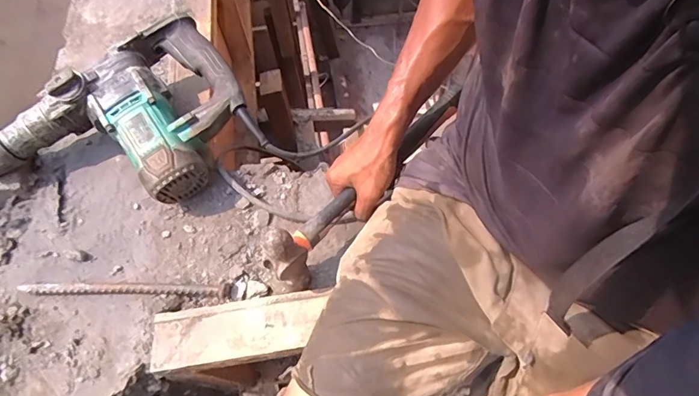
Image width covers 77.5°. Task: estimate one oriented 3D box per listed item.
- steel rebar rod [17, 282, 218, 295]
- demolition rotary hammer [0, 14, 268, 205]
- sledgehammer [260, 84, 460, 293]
[{"bbox_3d":[-0.298,0.117,0.562,0.255,0.018,0.014,0,62,2],"label":"steel rebar rod"},{"bbox_3d":[-0.390,-0.049,0.595,0.508,0.115,0.229,-28,65,-12],"label":"demolition rotary hammer"},{"bbox_3d":[0.037,-0.026,0.554,0.039,0.102,0.351,41,70,18],"label":"sledgehammer"}]

